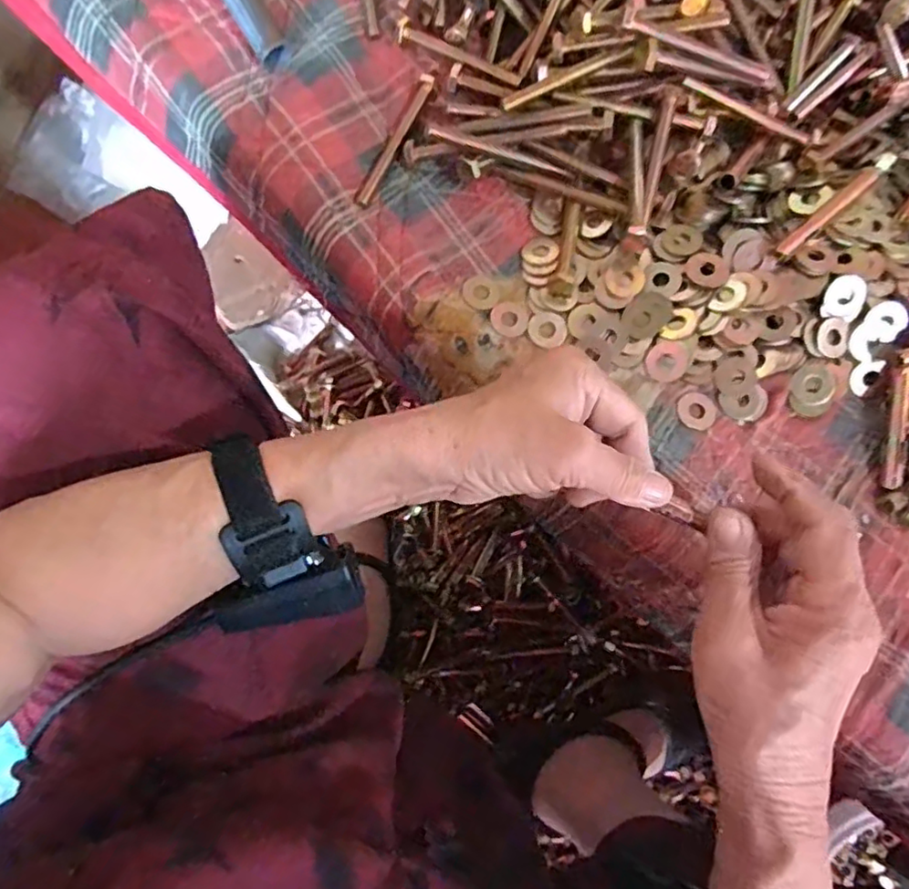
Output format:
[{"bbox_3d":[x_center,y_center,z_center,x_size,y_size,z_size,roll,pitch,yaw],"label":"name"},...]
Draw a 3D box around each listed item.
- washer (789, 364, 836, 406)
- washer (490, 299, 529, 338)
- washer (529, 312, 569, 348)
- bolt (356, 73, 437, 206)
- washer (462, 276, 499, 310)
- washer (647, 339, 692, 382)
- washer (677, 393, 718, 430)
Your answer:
[{"bbox_3d":[0.225,-0.038,0.381,0.027,0.005,0.024,-28,82,-7],"label":"washer"},{"bbox_3d":[0.035,-0.080,0.388,0.024,0.005,0.025,0,79,-2],"label":"washer"},{"bbox_3d":[0.060,-0.073,0.388,0.024,0.004,0.025,0,79,-2],"label":"washer"},{"bbox_3d":[-0.040,-0.205,0.412,0.010,0.007,0.107,25,79,2],"label":"bolt"},{"bbox_3d":[0.017,-0.098,0.393,0.024,0.005,0.024,0,79,-2],"label":"washer"},{"bbox_3d":[0.134,-0.053,0.383,0.025,0.004,0.028,28,79,3],"label":"washer"},{"bbox_3d":[0.151,-0.021,0.380,0.025,0.004,0.024,32,79,4],"label":"washer"}]

